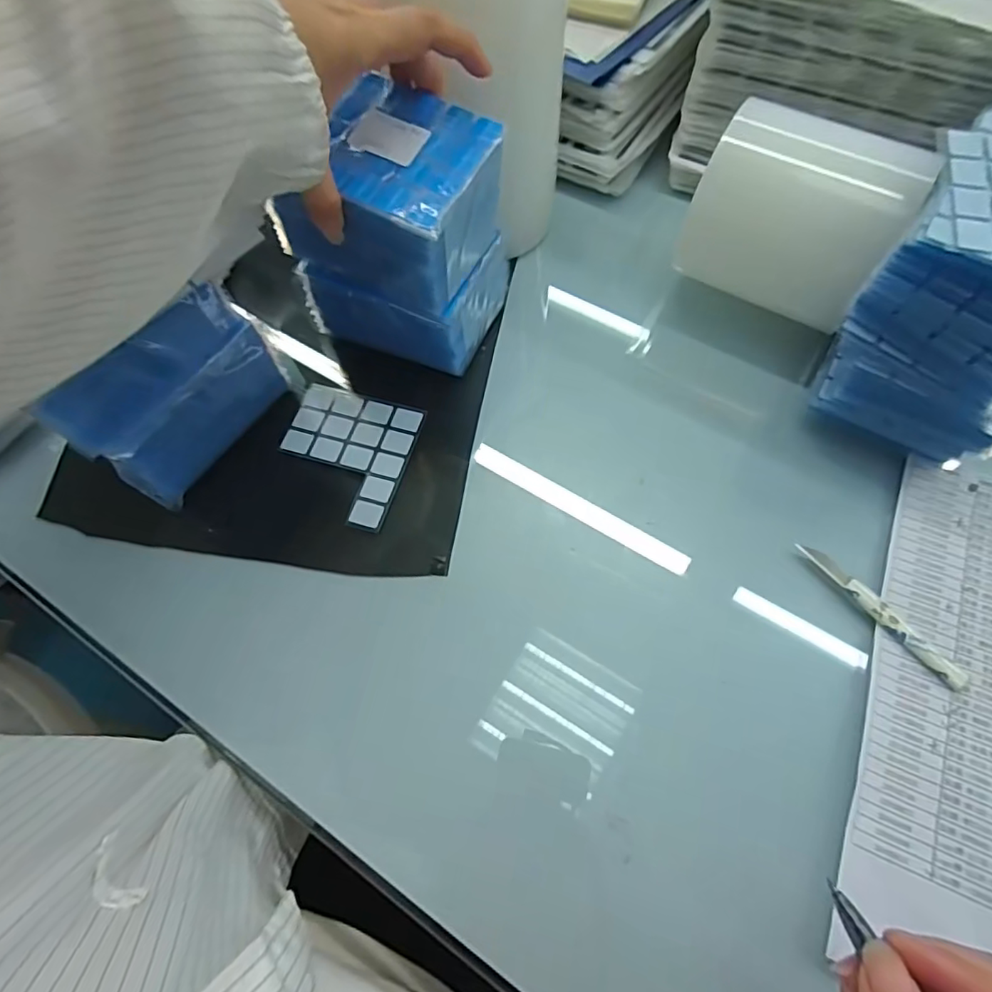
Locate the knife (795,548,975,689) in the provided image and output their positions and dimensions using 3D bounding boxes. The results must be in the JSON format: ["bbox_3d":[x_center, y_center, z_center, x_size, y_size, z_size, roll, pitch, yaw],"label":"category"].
[{"bbox_3d":[0.228,0.068,0.332,0.013,0.004,0.108,-37,70,-14],"label":"knife"}]

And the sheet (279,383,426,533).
[{"bbox_3d":[-0.107,-0.031,0.396,0.091,0.006,0.097,15,67,8],"label":"sheet"}]

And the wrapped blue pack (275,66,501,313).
[{"bbox_3d":[-0.061,-0.187,0.351,0.113,0.077,0.091,28,71,14],"label":"wrapped blue pack"}]

